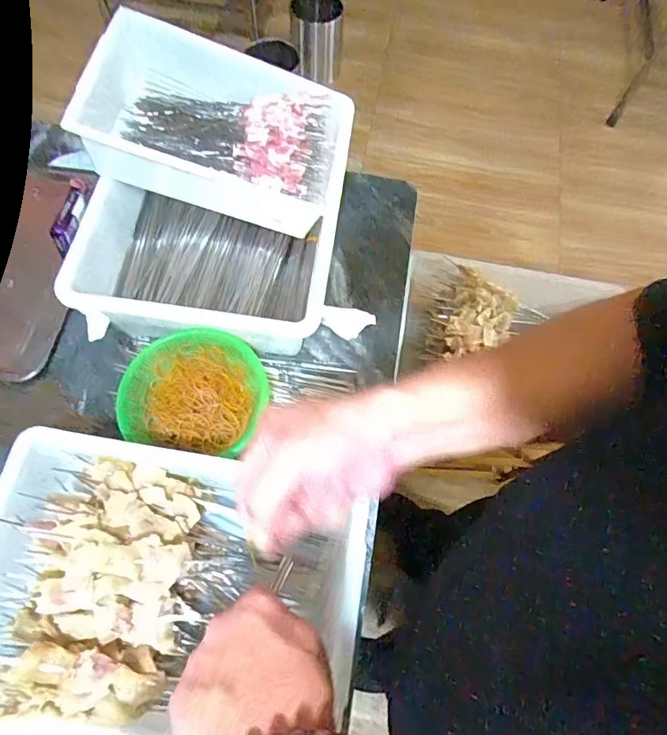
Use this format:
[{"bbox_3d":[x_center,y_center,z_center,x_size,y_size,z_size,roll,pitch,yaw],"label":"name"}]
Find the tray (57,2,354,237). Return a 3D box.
[{"bbox_3d":[-0.158,-0.345,0.662,0.364,0.083,0.220,12,83,-3],"label":"tray"}]

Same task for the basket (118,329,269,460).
[{"bbox_3d":[-0.187,0.033,0.647,0.178,0.058,0.175,1,67,-2],"label":"basket"}]

